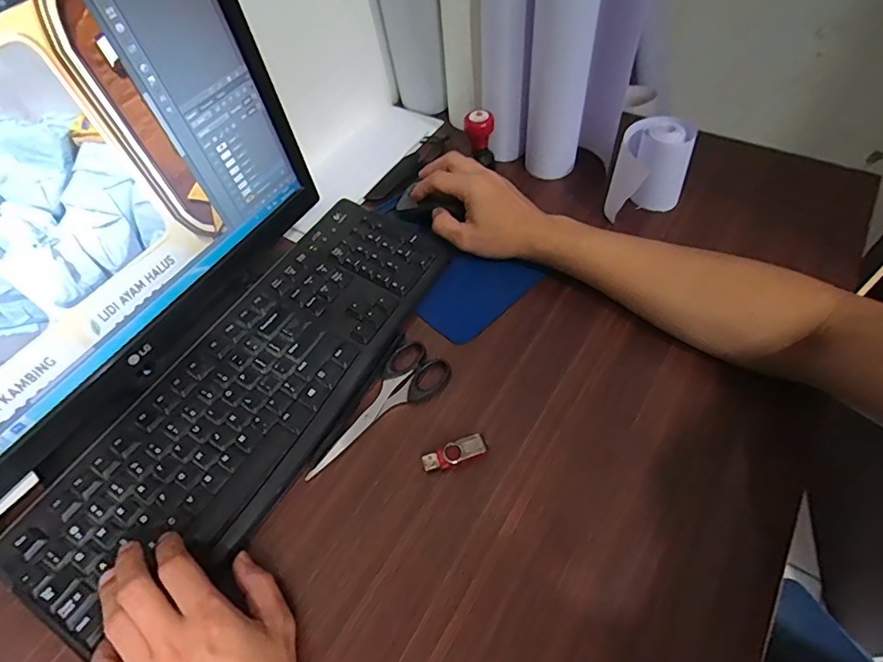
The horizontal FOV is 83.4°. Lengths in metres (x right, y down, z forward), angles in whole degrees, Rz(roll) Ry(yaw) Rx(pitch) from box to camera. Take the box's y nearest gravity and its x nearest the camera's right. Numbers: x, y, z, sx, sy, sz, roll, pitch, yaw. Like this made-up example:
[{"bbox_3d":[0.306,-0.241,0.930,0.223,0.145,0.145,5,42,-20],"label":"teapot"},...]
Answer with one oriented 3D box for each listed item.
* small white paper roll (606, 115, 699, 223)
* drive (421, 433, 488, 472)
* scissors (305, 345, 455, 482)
[{"bbox_3d":[0.224,-0.169,0.530,0.076,0.104,0.082,1,59,-1],"label":"small white paper roll"},{"bbox_3d":[0.010,0.100,0.405,0.052,0.010,0.018,-17,61,-11],"label":"drive"},{"bbox_3d":[-0.056,0.072,0.435,0.056,0.008,0.150,36,65,18],"label":"scissors"}]

